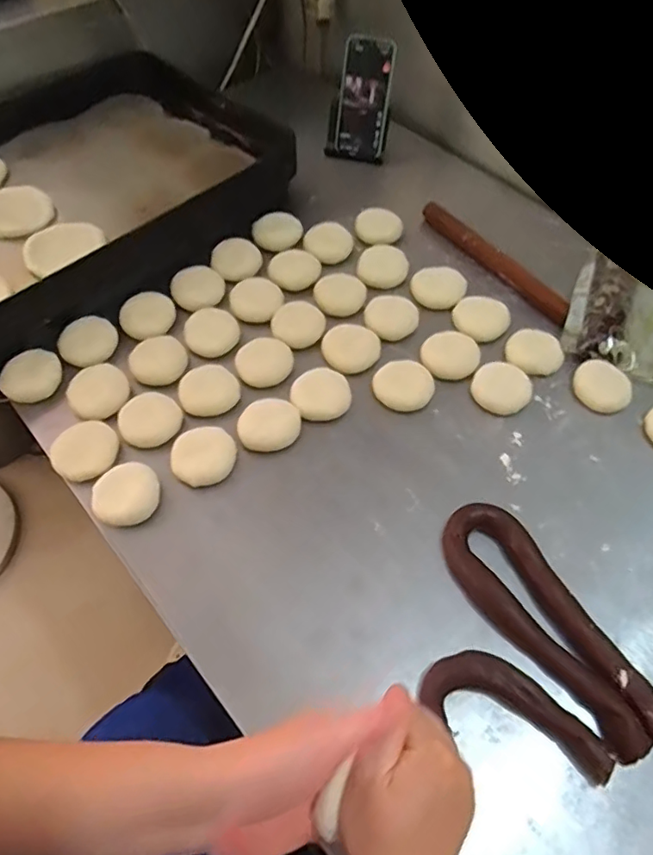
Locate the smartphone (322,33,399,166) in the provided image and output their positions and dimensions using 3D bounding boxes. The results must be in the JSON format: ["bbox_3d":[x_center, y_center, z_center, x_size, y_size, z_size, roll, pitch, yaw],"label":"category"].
[{"bbox_3d":[0.060,-0.519,0.916,0.098,0.170,0.017,8,31,-5],"label":"smartphone"}]

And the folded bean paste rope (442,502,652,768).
[{"bbox_3d":[0.200,0.176,0.527,0.081,0.027,0.241,-28,62,-17],"label":"folded bean paste rope"}]

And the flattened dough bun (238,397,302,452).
[{"bbox_3d":[-0.063,-0.004,0.641,0.067,0.024,0.062,0,58,0],"label":"flattened dough bun"}]

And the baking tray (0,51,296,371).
[{"bbox_3d":[-0.374,-0.338,0.812,0.588,0.082,0.425,-36,63,-22],"label":"baking tray"}]

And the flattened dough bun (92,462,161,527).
[{"bbox_3d":[-0.207,0.069,0.594,0.064,0.022,0.066,0,58,0],"label":"flattened dough bun"}]

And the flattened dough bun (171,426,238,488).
[{"bbox_3d":[-0.131,0.031,0.616,0.065,0.024,0.060,0,58,0],"label":"flattened dough bun"}]

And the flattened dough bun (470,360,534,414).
[{"bbox_3d":[0.205,-0.047,0.673,0.066,0.020,0.057,37,64,21],"label":"flattened dough bun"}]

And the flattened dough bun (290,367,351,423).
[{"bbox_3d":[-0.006,-0.039,0.663,0.066,0.026,0.059,-4,58,-3],"label":"flattened dough bun"}]

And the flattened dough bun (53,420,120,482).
[{"bbox_3d":[-0.260,0.025,0.618,0.061,0.015,0.067,0,58,0],"label":"flattened dough bun"}]

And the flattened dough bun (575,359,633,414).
[{"bbox_3d":[0.327,-0.048,0.678,0.064,0.017,0.059,0,58,0],"label":"flattened dough bun"}]

